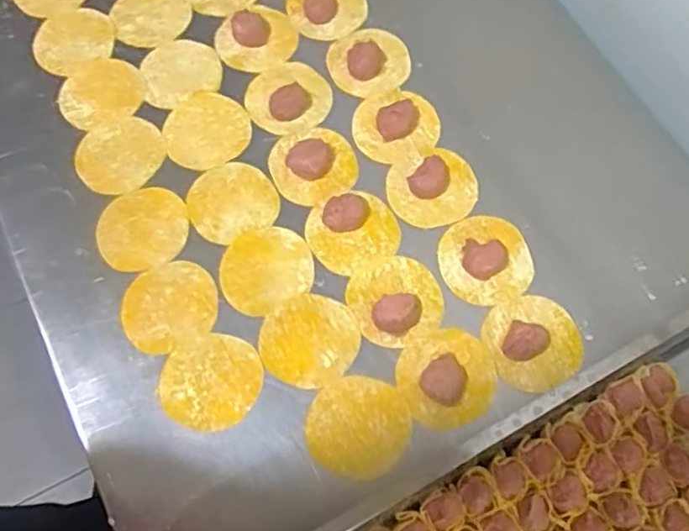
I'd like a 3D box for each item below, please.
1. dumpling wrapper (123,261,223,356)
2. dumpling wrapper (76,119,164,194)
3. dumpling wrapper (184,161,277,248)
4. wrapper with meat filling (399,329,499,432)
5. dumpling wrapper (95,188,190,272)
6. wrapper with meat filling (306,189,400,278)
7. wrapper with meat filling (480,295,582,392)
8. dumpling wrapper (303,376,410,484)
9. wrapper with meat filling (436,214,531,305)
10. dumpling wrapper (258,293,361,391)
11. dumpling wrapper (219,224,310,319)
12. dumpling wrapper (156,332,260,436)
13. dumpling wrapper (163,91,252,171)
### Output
[{"bbox_3d":[-0.155,0.037,0.590,0.083,0.004,0.077,-24,72,-12],"label":"dumpling wrapper"},{"bbox_3d":[-0.217,-0.106,0.646,0.083,0.005,0.078,-26,72,-9],"label":"dumpling wrapper"},{"bbox_3d":[-0.105,-0.060,0.623,0.080,0.004,0.075,-23,72,-8],"label":"dumpling wrapper"},{"bbox_3d":[0.086,0.092,0.553,0.080,0.018,0.077,0,70,0],"label":"wrapper with meat filling"},{"bbox_3d":[-0.186,-0.034,0.616,0.082,0.005,0.078,-24,73,-10],"label":"dumpling wrapper"},{"bbox_3d":[0.008,-0.033,0.603,0.081,0.025,0.072,-21,71,-7],"label":"wrapper with meat filling"},{"bbox_3d":[0.161,0.061,0.558,0.077,0.030,0.078,0,70,0],"label":"wrapper with meat filling"},{"bbox_3d":[0.012,0.132,0.546,0.083,0.004,0.080,0,70,0],"label":"dumpling wrapper"},{"bbox_3d":[0.125,-0.008,0.592,0.077,0.017,0.081,0,70,0],"label":"wrapper with meat filling"},{"bbox_3d":[-0.029,0.065,0.571,0.085,0.004,0.077,-33,71,-11],"label":"dumpling wrapper"},{"bbox_3d":[-0.070,0.004,0.600,0.082,0.007,0.076,-1,73,4],"label":"dumpling wrapper"},{"bbox_3d":[-0.112,0.097,0.559,0.084,0.004,0.078,0,70,0],"label":"dumpling wrapper"},{"bbox_3d":[-0.134,-0.133,0.649,0.083,0.004,0.083,0,70,0],"label":"dumpling wrapper"}]

